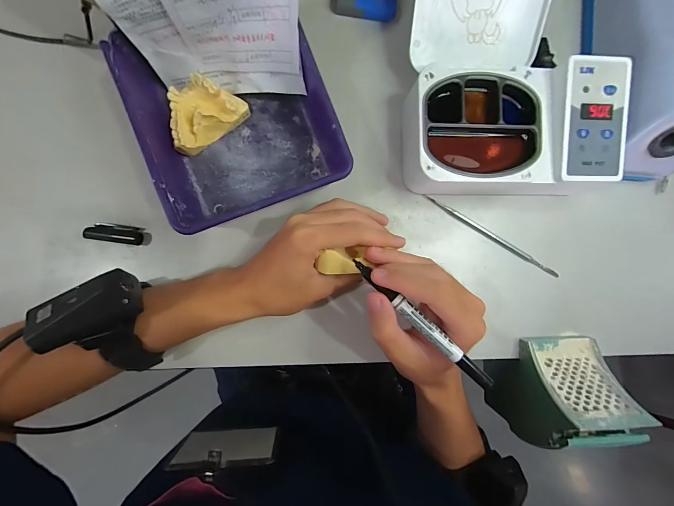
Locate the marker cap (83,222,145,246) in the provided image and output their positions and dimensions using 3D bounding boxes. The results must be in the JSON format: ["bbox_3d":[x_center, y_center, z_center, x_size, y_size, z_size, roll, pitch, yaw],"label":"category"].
[{"bbox_3d":[-0.212,-0.019,0.299,0.047,0.012,0.017,9,88,-4],"label":"marker cap"}]

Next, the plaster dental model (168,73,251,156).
[{"bbox_3d":[-0.126,-0.132,0.297,0.072,0.032,0.046,-36,92,-4],"label":"plaster dental model"}]

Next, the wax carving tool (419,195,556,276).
[{"bbox_3d":[0.166,-0.017,0.332,0.168,0.009,0.007,30,87,-3],"label":"wax carving tool"}]

